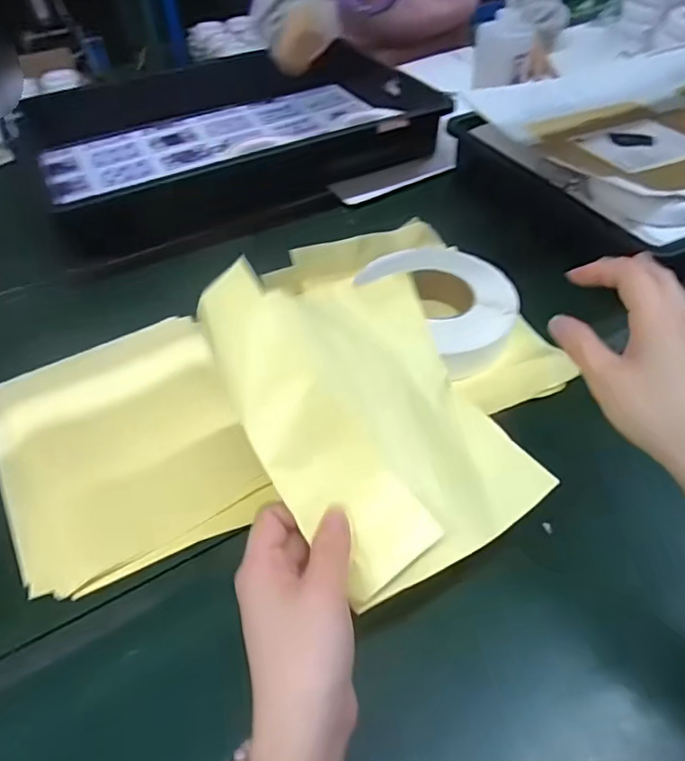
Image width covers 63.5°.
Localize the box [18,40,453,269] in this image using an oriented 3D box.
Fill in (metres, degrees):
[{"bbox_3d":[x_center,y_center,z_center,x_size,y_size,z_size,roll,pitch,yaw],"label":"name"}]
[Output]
[{"bbox_3d":[-0.142,-0.356,0.819,0.568,0.088,0.360,-17,48,-14],"label":"box"}]

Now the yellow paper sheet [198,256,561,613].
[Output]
[{"bbox_3d":[0.022,0.019,0.332,0.163,0.044,0.186,-15,72,-41],"label":"yellow paper sheet"}]

